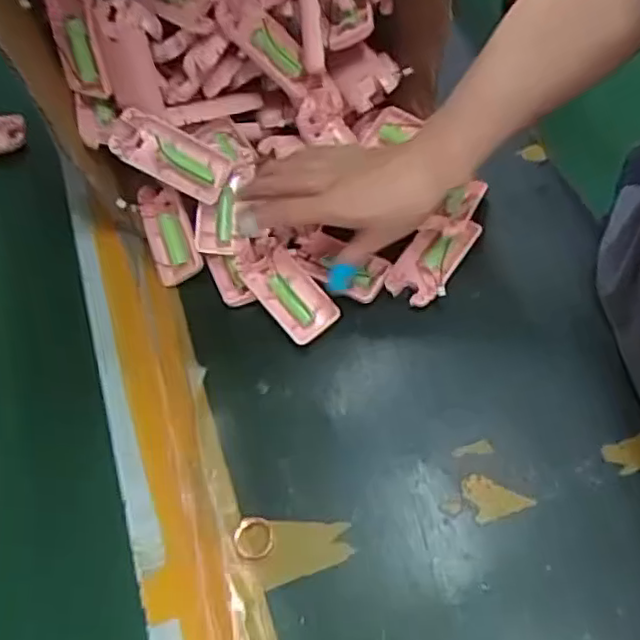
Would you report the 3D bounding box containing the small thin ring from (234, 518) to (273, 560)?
[{"bbox_3d":[-0.048,0.156,0.460,0.028,0.007,0.029,-2,60,3],"label":"small thin ring"}]

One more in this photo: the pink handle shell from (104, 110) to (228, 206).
[{"bbox_3d":[-0.124,-0.137,0.533,0.097,0.026,0.045,29,62,-12],"label":"pink handle shell"}]

